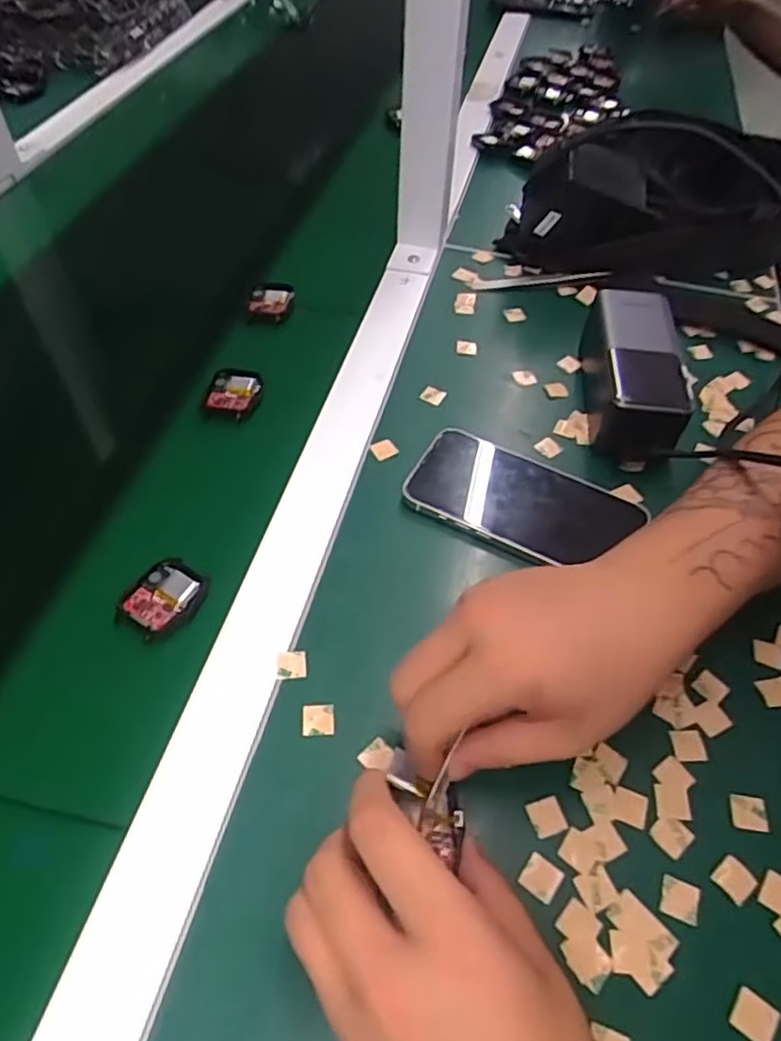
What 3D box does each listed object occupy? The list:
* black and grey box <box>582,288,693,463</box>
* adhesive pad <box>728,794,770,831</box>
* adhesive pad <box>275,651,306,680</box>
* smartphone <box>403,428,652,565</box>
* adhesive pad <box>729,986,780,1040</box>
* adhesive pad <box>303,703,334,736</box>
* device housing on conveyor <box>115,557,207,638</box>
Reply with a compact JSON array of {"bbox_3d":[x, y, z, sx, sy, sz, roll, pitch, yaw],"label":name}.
[{"bbox_3d":[0.170,-0.104,0.471,0.055,0.058,0.140,8,52,4],"label":"black and grey box"},{"bbox_3d":[0.172,0.139,0.318,0.017,0.004,0.016,5,53,2],"label":"adhesive pad"},{"bbox_3d":[-0.052,0.076,0.351,0.016,0.004,0.014,-3,53,-5],"label":"adhesive pad"},{"bbox_3d":[0.084,-0.012,0.424,0.138,0.011,0.075,20,55,13],"label":"smartphone"},{"bbox_3d":[0.147,0.200,0.268,0.016,0.004,0.017,35,59,23],"label":"adhesive pad"},{"bbox_3d":[-0.036,0.100,0.335,0.016,0.004,0.015,-2,53,-3],"label":"adhesive pad"},{"bbox_3d":[-0.127,0.042,0.373,0.040,0.007,0.045,26,56,17],"label":"device housing on conveyor"}]

